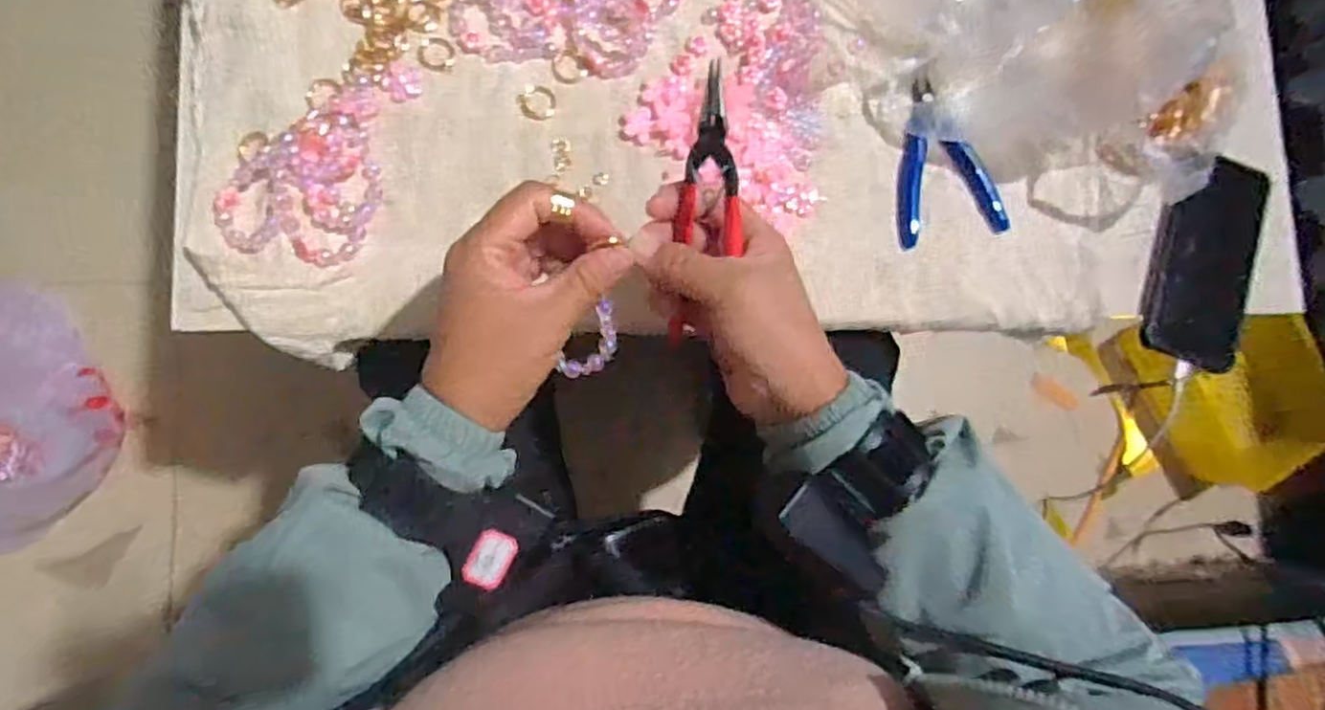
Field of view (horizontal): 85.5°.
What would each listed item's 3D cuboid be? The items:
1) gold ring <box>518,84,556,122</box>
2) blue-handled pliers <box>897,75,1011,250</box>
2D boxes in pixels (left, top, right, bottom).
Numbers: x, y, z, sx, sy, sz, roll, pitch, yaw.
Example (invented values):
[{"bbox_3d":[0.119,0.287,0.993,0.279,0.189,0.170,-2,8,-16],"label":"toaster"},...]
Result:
[{"bbox_3d":[-0.083,-0.168,0.474,0.024,0.004,0.023,1,83,-8],"label":"gold ring"},{"bbox_3d":[0.196,-0.138,0.507,0.079,0.008,0.115,-11,85,-9],"label":"blue-handled pliers"}]

